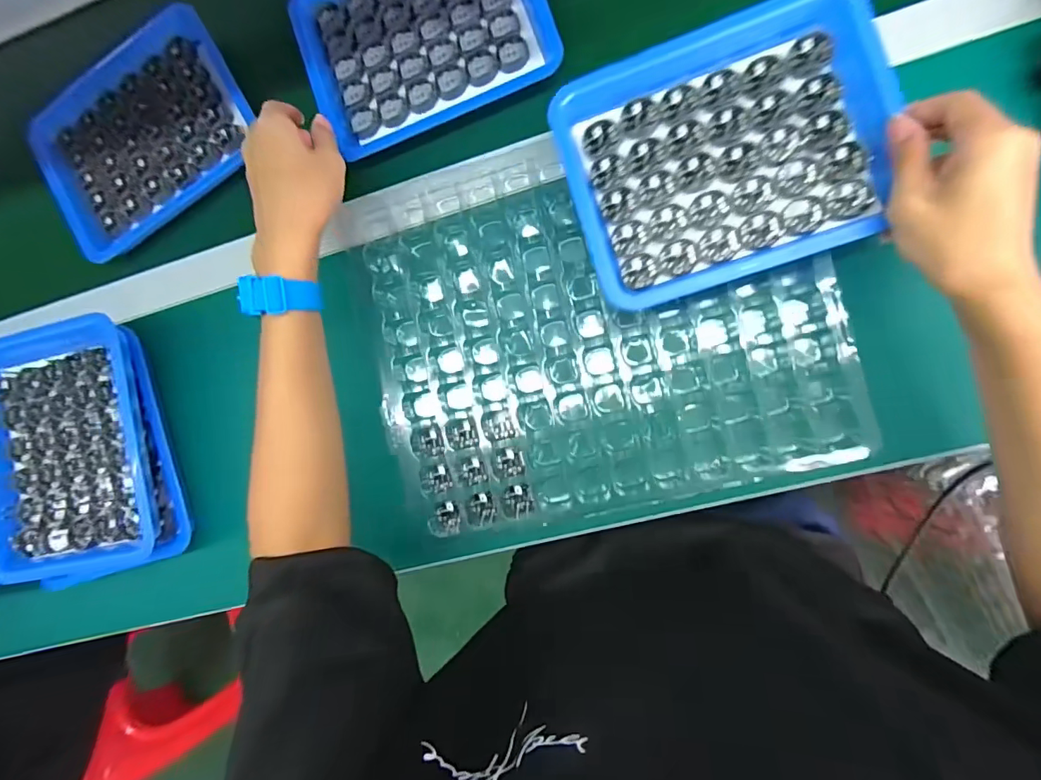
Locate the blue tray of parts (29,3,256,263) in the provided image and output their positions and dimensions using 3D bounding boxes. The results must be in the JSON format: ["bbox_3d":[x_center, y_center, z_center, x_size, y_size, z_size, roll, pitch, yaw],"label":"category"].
[{"bbox_3d":[-0.367,-0.251,0.463,0.211,0.029,0.166,-30,85,7],"label":"blue tray of parts"}]

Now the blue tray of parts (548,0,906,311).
[{"bbox_3d":[0.143,-0.173,0.339,0.215,0.020,0.183,-17,86,8],"label":"blue tray of parts"}]

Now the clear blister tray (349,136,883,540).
[{"bbox_3d":[0.058,-0.053,0.388,0.353,0.040,0.306,-13,87,9],"label":"clear blister tray"}]

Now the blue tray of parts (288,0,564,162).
[{"bbox_3d":[-0.088,-0.329,0.430,0.214,0.037,0.164,-19,86,8],"label":"blue tray of parts"}]

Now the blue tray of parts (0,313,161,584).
[{"bbox_3d":[-0.415,0.054,0.429,0.164,0.031,0.225,-13,87,9],"label":"blue tray of parts"}]

